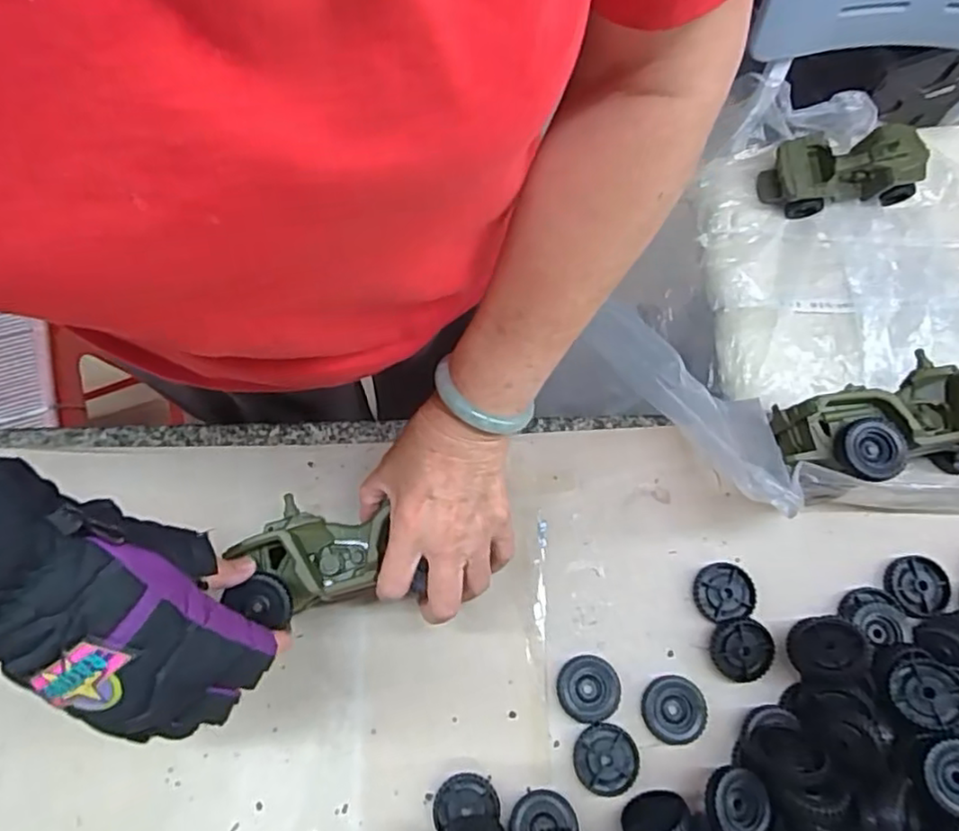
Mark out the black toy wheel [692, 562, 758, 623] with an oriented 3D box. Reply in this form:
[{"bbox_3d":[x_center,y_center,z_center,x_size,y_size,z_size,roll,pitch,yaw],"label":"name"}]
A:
[{"bbox_3d":[0.182,0.131,0.493,0.044,0.014,0.041,0,72,-1],"label":"black toy wheel"}]

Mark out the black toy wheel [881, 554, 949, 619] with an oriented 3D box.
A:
[{"bbox_3d":[0.329,0.129,0.497,0.044,0.008,0.045,0,72,-1],"label":"black toy wheel"}]

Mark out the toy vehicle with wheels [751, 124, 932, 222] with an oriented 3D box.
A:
[{"bbox_3d":[0.456,-0.313,0.835,0.184,0.068,0.082,-6,70,-2],"label":"toy vehicle with wheels"}]

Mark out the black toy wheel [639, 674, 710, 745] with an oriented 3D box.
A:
[{"bbox_3d":[0.137,0.208,0.468,0.043,0.008,0.043,0,72,-1],"label":"black toy wheel"}]

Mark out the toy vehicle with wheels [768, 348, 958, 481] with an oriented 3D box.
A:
[{"bbox_3d":[0.310,0.006,0.504,0.179,0.081,0.088,-10,72,-4],"label":"toy vehicle with wheels"}]

